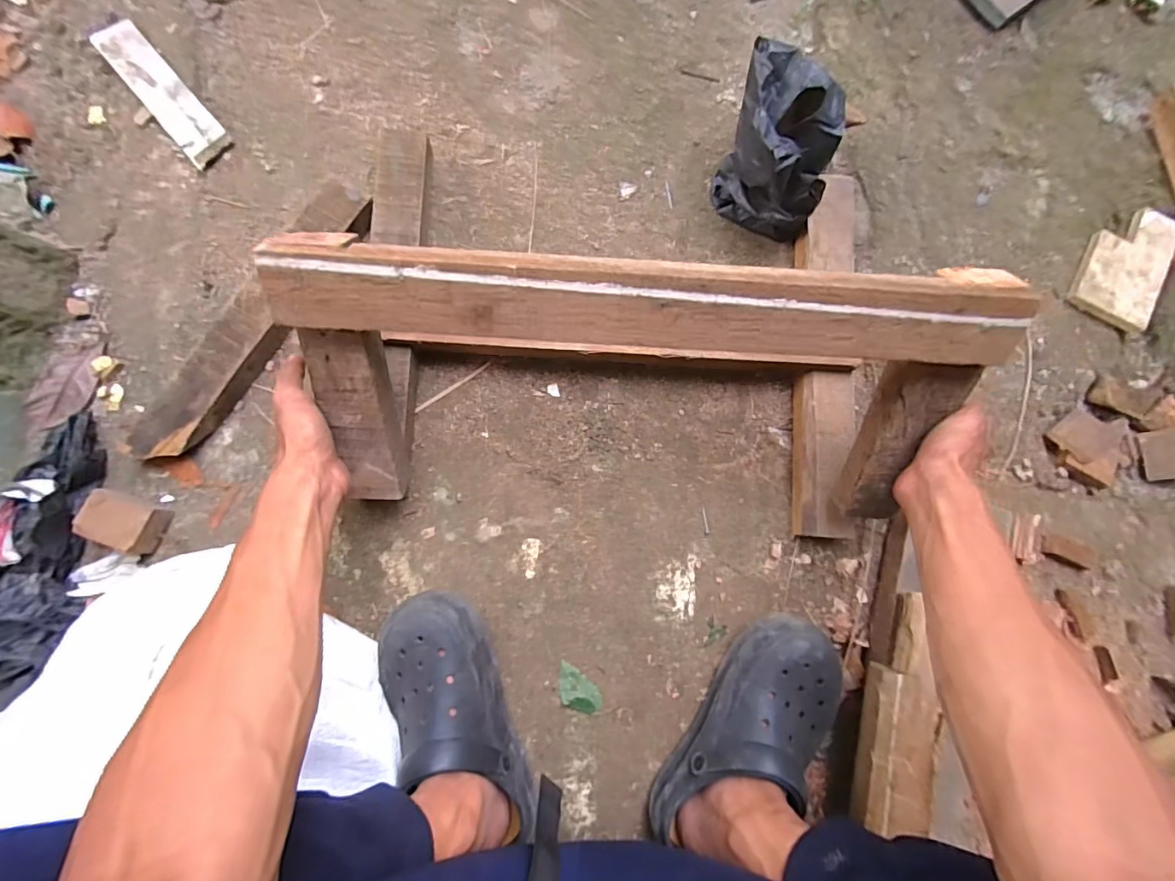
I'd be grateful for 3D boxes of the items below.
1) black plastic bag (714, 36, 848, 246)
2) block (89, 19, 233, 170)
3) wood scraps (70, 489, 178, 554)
[{"bbox_3d":[0.225,-0.346,0.596,0.107,0.131,0.163,8,82,0],"label":"black plastic bag"},{"bbox_3d":[-0.552,-0.452,0.649,0.058,0.018,0.225,-41,85,-6],"label":"block"},{"bbox_3d":[-0.520,0.091,0.559,0.080,0.036,0.060,19,83,1],"label":"wood scraps"}]

